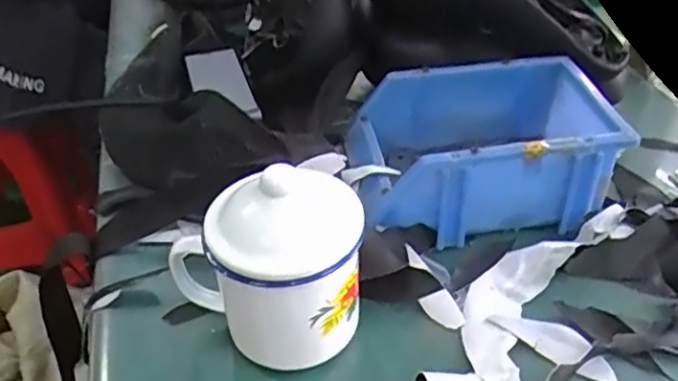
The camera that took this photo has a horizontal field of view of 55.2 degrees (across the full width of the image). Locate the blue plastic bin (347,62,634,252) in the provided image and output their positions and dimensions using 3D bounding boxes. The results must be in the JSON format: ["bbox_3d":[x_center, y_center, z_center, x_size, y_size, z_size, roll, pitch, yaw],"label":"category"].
[{"bbox_3d":[0.096,-0.033,0.471,0.173,0.072,0.127,-4,39,-4],"label":"blue plastic bin"}]

